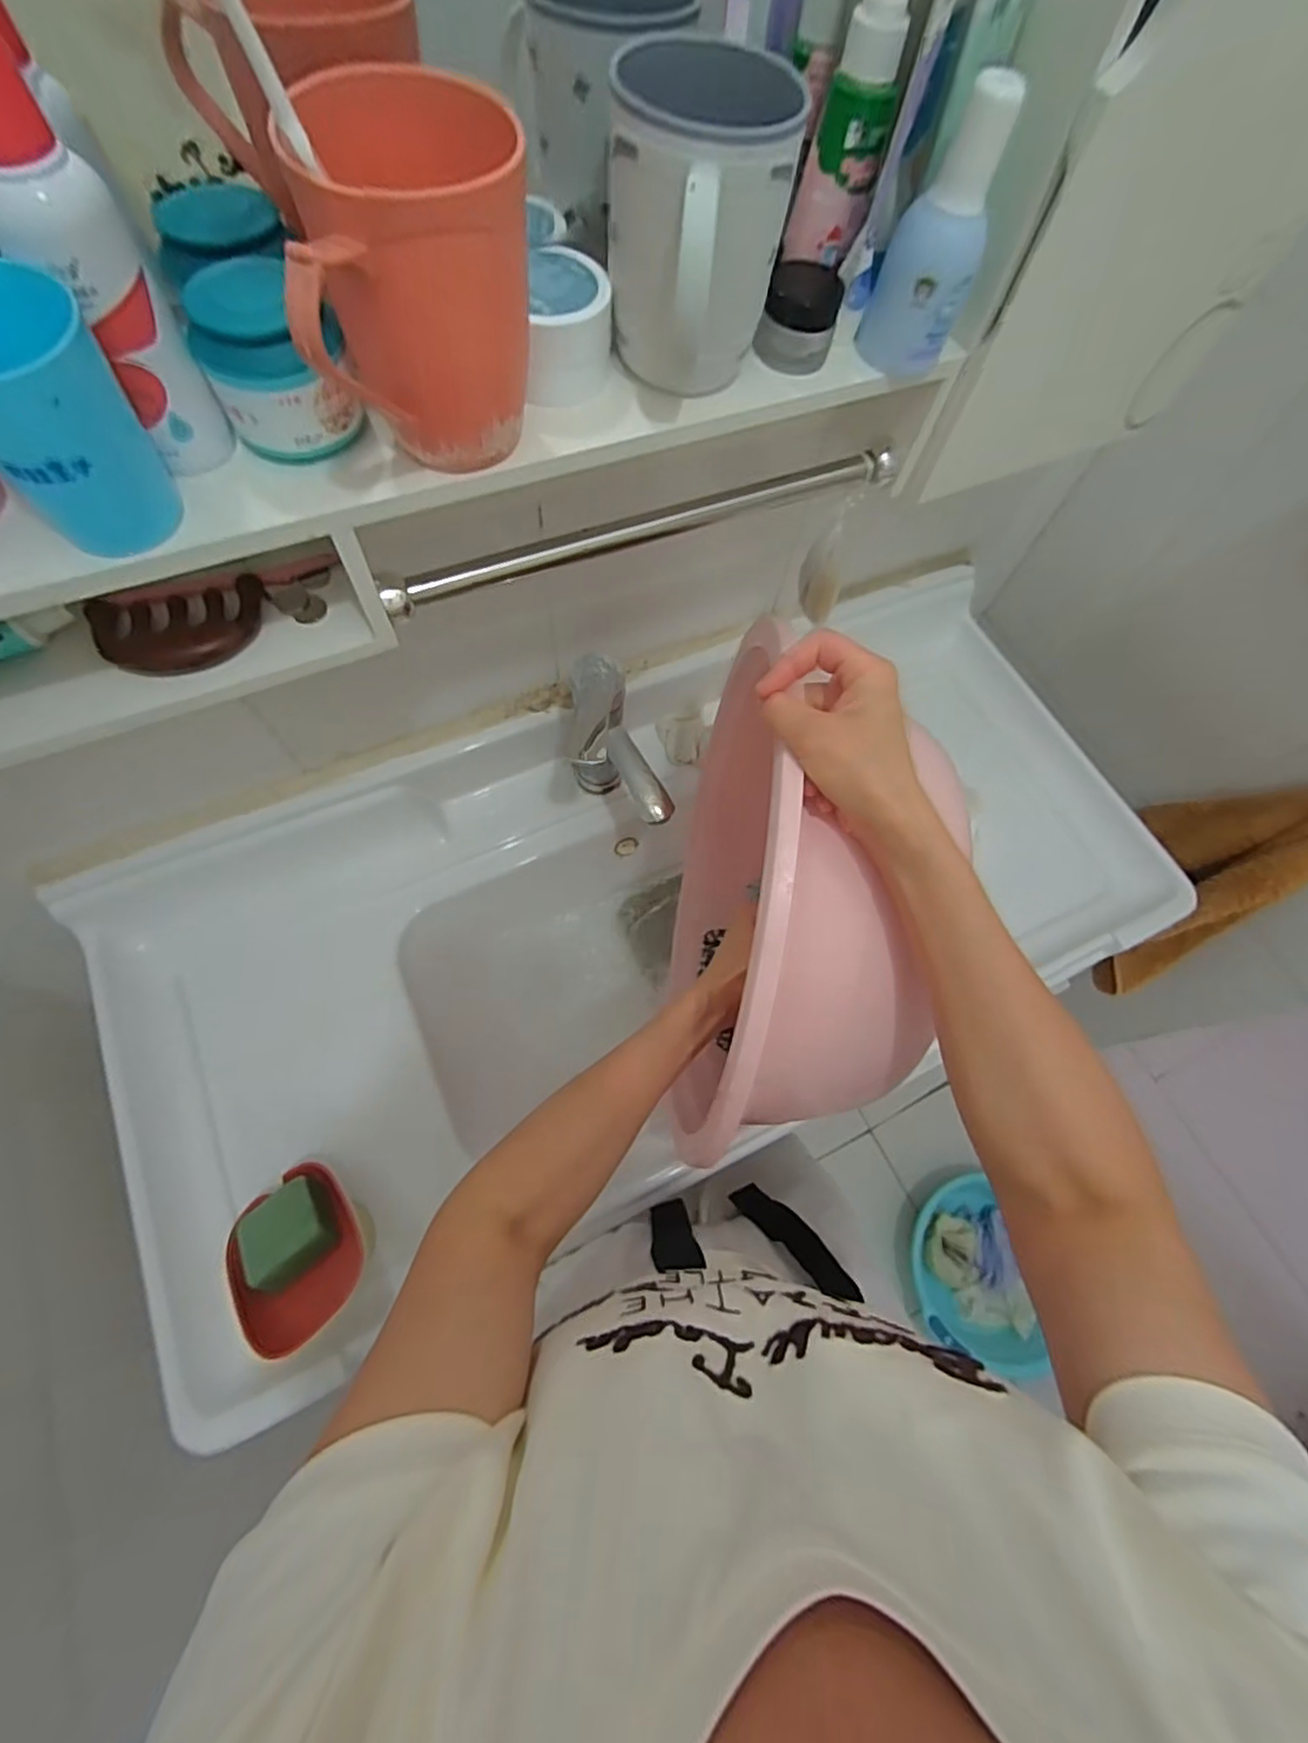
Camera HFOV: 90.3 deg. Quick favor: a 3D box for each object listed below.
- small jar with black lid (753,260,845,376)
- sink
[{"bbox_3d":[0.084,-0.317,0.372,0.041,0.032,0.044,1,66,-3],"label":"small jar with black lid"},{"bbox_3d":[0.007,0.057,0.697,0.989,0.221,0.459,-23,69,-12],"label":"sink"}]

